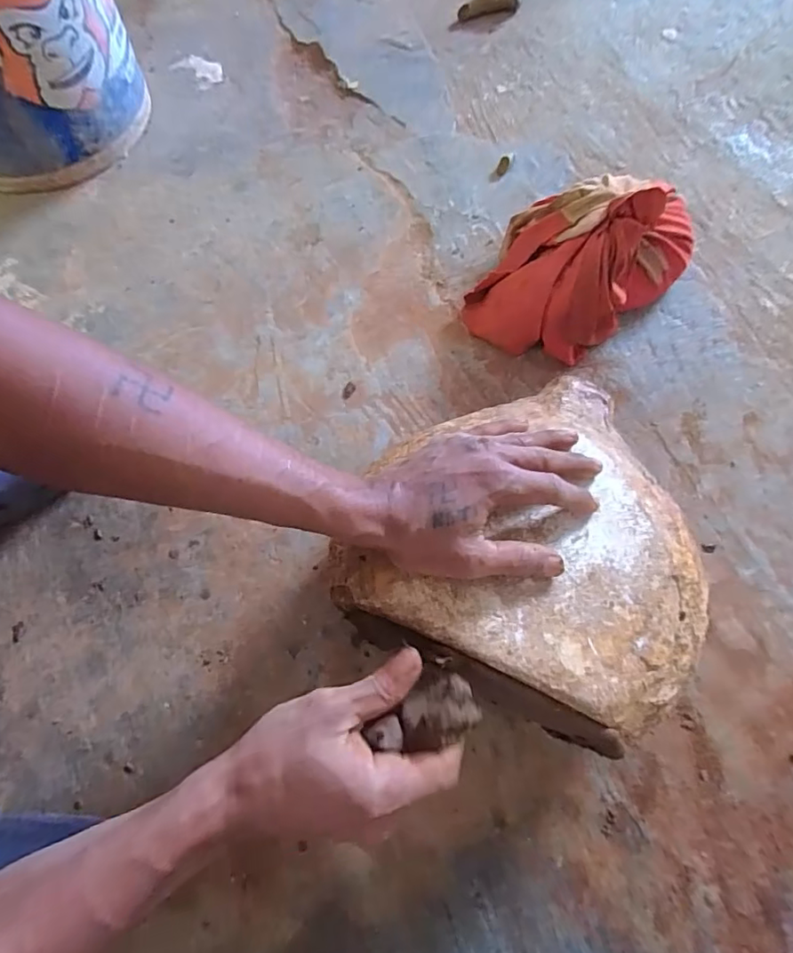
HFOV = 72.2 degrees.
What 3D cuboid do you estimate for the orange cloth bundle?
[{"bbox_3d":[0.189,-0.230,0.560,0.231,0.102,0.157,-37,73,-11],"label":"orange cloth bundle"}]

